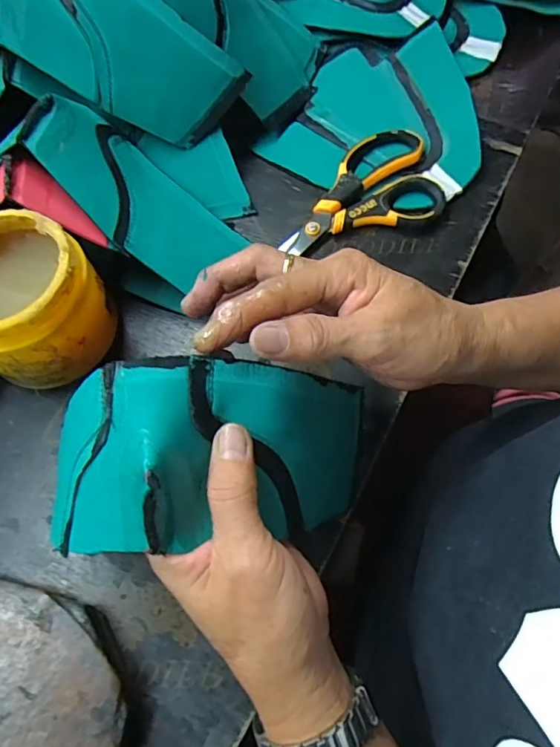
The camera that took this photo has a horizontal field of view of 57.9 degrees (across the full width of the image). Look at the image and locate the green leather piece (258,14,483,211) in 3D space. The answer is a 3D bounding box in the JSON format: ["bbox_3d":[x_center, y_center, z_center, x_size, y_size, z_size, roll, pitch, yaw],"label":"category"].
[{"bbox_3d":[0.100,-0.228,0.442,0.166,0.013,0.185,30,76,15],"label":"green leather piece"}]

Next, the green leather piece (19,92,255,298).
[{"bbox_3d":[-0.101,-0.132,0.369,0.157,0.020,0.087,37,53,-18],"label":"green leather piece"}]

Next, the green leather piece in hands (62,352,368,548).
[{"bbox_3d":[-0.032,0.043,0.251,0.160,0.098,0.078,-8,67,-1],"label":"green leather piece in hands"}]

